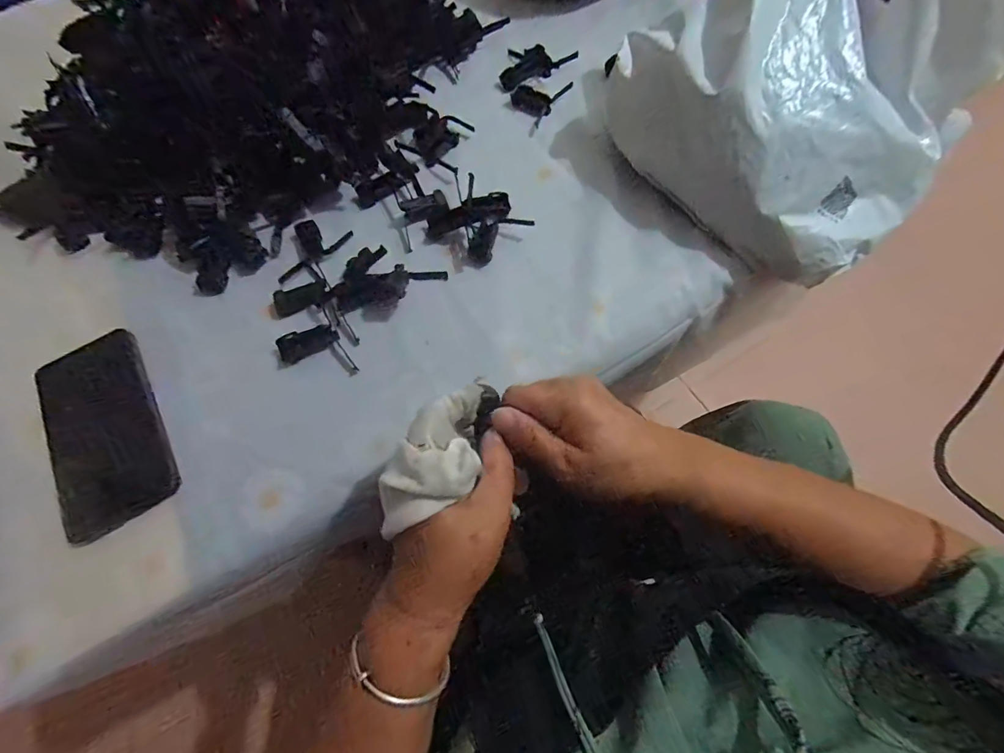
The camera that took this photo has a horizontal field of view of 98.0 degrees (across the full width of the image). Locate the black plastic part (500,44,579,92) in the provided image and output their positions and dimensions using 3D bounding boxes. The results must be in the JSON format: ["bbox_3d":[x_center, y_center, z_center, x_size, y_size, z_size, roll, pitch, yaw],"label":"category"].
[{"bbox_3d":[0.037,-0.377,0.523,0.098,0.012,0.065,-24,67,-10],"label":"black plastic part"}]

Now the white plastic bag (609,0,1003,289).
[{"bbox_3d":[0.268,-0.279,0.366,0.256,0.204,0.280,-39,70,-16],"label":"white plastic bag"}]

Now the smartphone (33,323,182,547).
[{"bbox_3d":[-0.318,0.038,0.347,0.077,0.005,0.175,-32,68,-13],"label":"smartphone"}]

